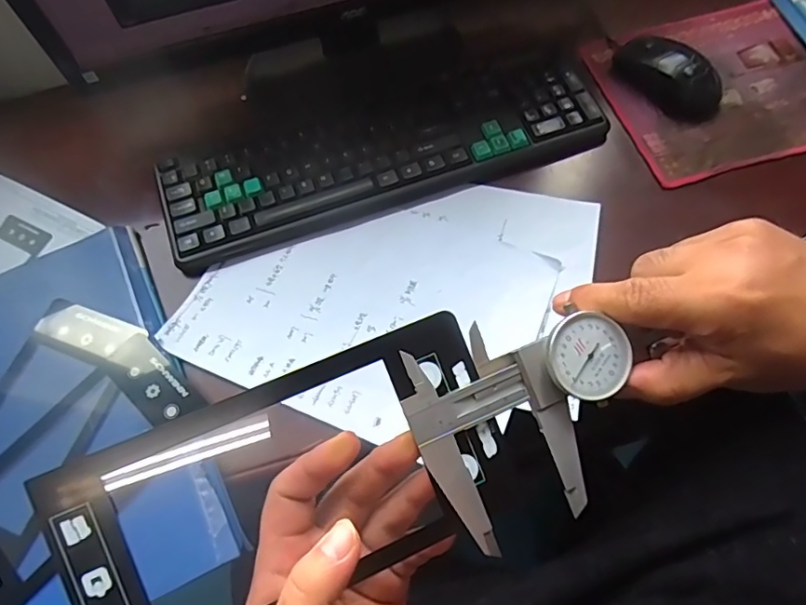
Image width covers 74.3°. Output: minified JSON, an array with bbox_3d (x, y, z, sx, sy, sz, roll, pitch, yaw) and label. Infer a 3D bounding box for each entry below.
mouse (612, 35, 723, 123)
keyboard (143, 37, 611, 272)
[{"bbox_3d":[0.272,-0.234,0.542,0.058,0.035,0.118,-35,70,-13],"label":"mouse"},{"bbox_3d":[-0.023,-0.156,0.527,0.423,0.024,0.136,-19,67,-7],"label":"keyboard"}]

